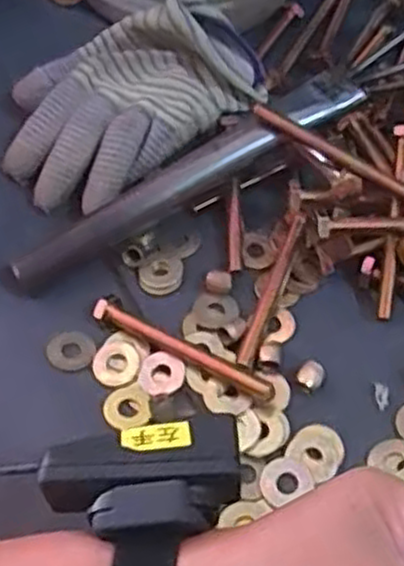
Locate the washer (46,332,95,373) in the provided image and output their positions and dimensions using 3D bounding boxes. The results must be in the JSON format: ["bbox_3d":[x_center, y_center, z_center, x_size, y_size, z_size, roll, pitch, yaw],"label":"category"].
[{"bbox_3d":[-0.069,0.035,0.402,0.024,0.004,0.023,-22,60,-10],"label":"washer"}]

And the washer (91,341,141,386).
[{"bbox_3d":[-0.044,0.042,0.396,0.025,0.004,0.022,-7,59,-1],"label":"washer"}]

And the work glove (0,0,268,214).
[{"bbox_3d":[-0.041,-0.114,0.473,0.173,0.051,0.092,-39,65,-19],"label":"work glove"}]

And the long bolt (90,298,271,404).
[{"bbox_3d":[-0.010,0.034,0.394,0.102,0.007,0.010,25,63,17],"label":"long bolt"}]

